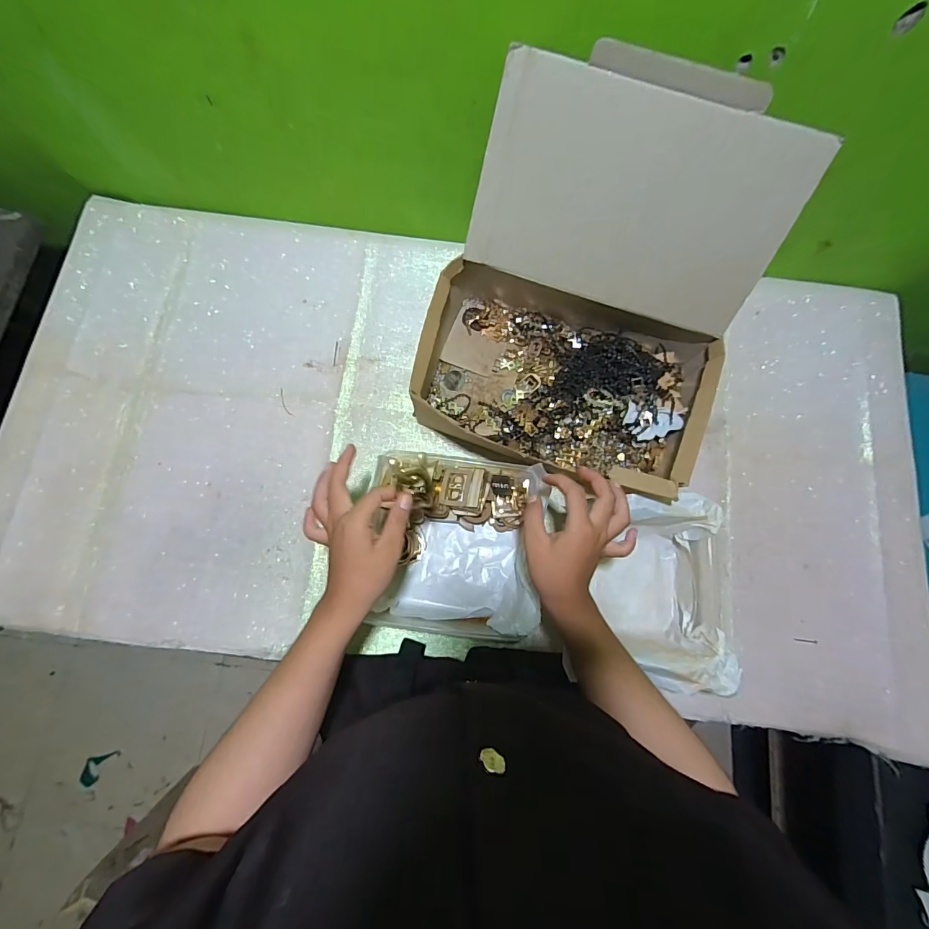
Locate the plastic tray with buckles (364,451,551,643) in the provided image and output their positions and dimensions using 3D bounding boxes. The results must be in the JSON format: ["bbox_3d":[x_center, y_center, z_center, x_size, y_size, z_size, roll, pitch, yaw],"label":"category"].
[{"bbox_3d":[-0.013,0.096,0.518,0.191,0.080,0.203,7,77,0],"label":"plastic tray with buckles"}]

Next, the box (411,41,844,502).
[{"bbox_3d":[0.132,-0.168,0.484,0.331,0.263,0.323,16,77,2],"label":"box"}]

